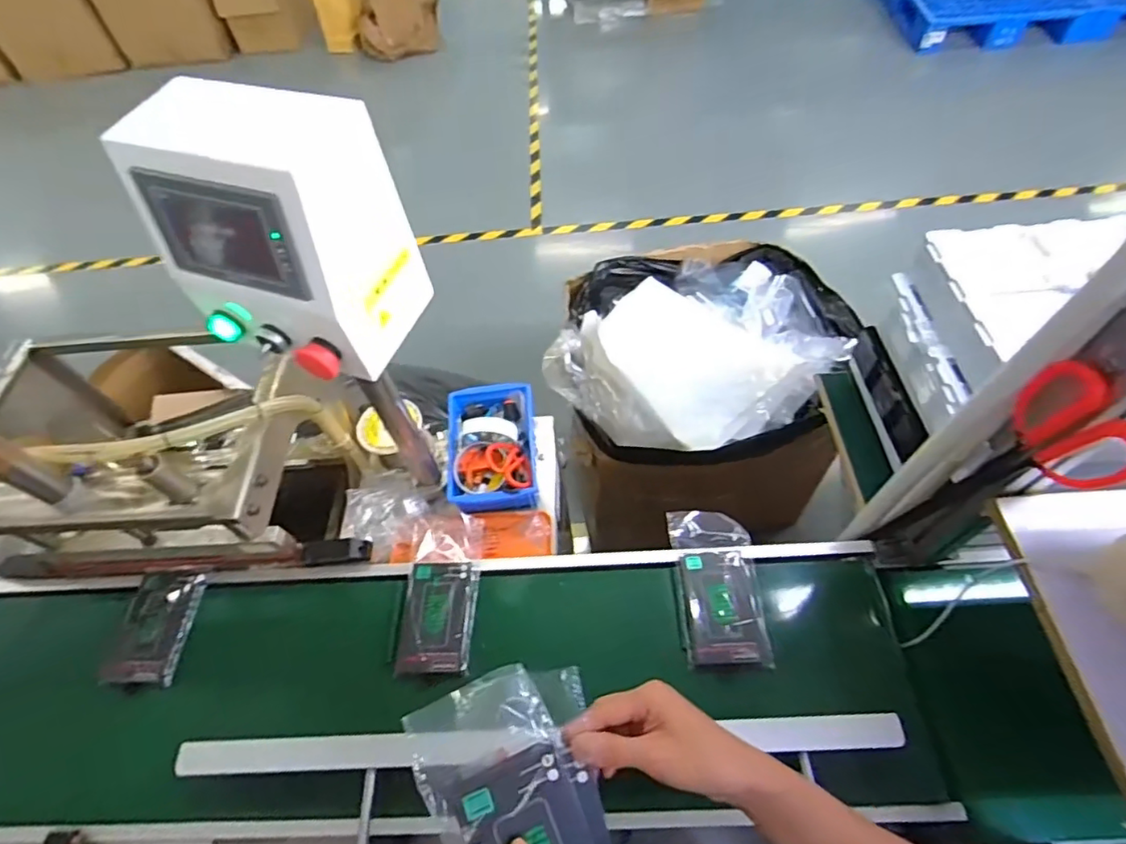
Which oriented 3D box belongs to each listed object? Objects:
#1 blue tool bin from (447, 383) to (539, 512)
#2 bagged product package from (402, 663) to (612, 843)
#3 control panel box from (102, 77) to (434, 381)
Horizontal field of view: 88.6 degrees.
[{"bbox_3d":[-0.112,0.038,0.925,0.141,0.064,0.210,-6,57,1],"label":"blue tool bin"},{"bbox_3d":[-0.023,0.278,0.397,0.117,0.025,0.196,-18,76,-9],"label":"bagged product package"},{"bbox_3d":[-0.247,-0.164,0.515,0.184,0.187,0.150,23,62,18],"label":"control panel box"}]

